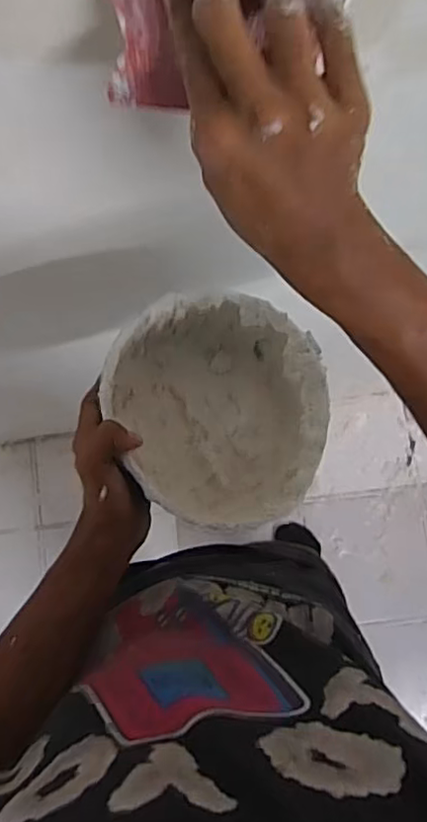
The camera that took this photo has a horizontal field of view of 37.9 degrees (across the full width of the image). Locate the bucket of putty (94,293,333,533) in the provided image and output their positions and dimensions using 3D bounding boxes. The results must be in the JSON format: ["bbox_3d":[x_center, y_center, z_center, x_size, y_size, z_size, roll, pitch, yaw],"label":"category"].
[{"bbox_3d":[0.006,0.000,0.517,0.170,0.089,0.184,0,85,0],"label":"bucket of putty"}]

